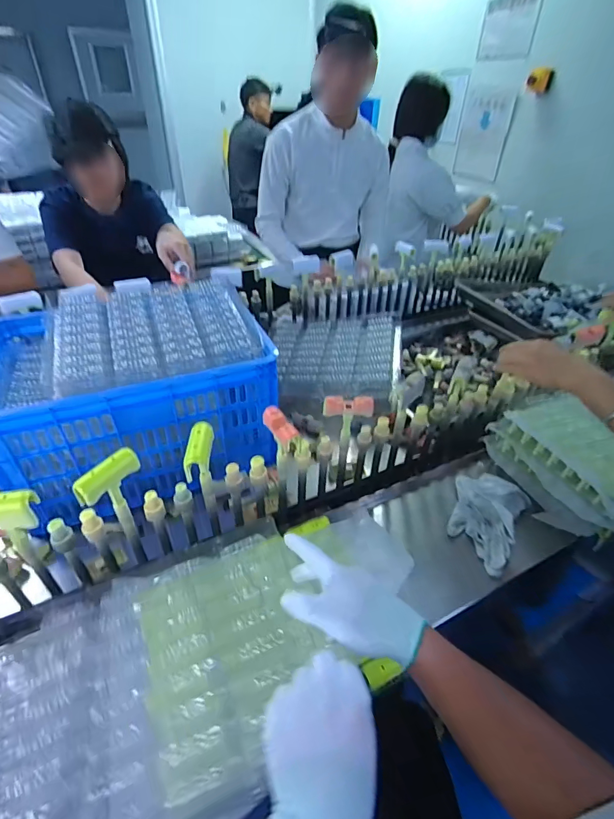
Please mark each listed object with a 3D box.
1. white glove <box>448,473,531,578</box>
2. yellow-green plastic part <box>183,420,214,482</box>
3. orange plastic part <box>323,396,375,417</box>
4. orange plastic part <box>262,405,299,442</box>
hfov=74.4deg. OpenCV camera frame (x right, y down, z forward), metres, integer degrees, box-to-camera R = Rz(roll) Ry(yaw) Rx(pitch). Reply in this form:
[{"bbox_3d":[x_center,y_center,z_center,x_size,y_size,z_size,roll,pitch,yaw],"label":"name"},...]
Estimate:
[{"bbox_3d":[0.334,0.191,0.763,0.127,0.027,0.209,26,45,26],"label":"white glove"},{"bbox_3d":[-0.145,0.054,0.551,0.029,0.030,0.081,0,39,-4],"label":"yellow-green plastic part"},{"bbox_3d":[0.064,-0.006,0.625,0.076,0.032,0.019,1,39,-1],"label":"orange plastic part"},{"bbox_3d":[-0.039,0.022,0.581,0.027,0.018,0.075,-21,45,-26],"label":"orange plastic part"}]

